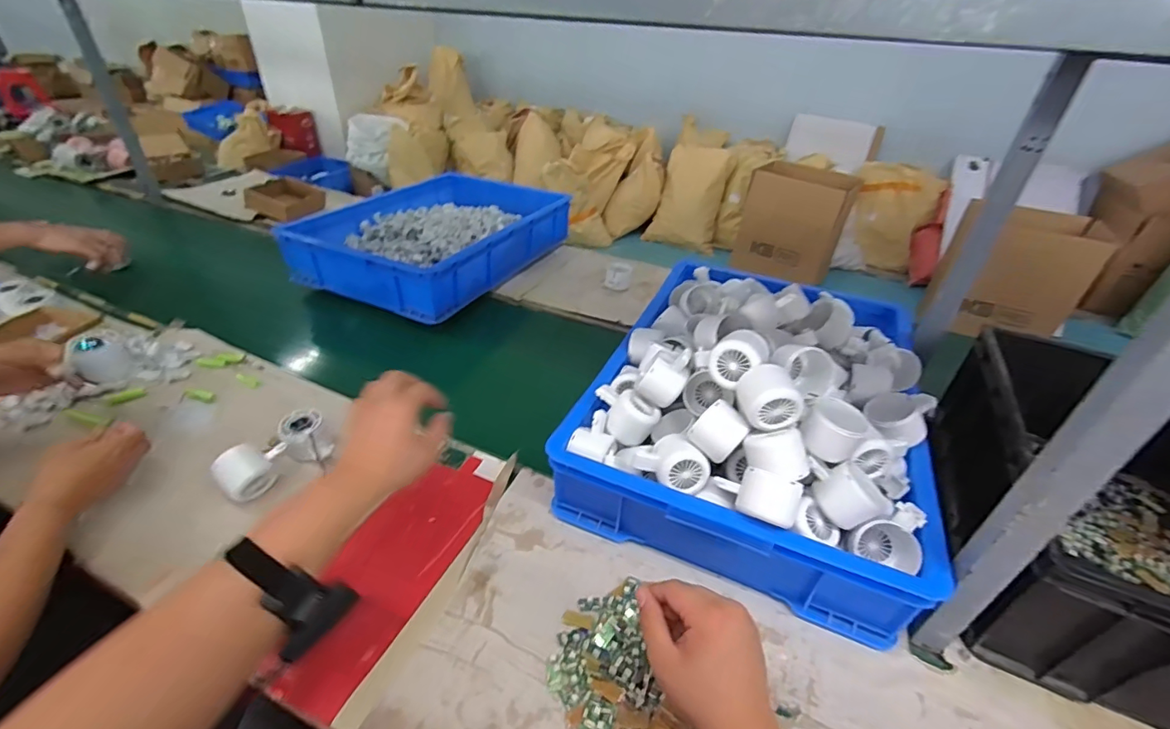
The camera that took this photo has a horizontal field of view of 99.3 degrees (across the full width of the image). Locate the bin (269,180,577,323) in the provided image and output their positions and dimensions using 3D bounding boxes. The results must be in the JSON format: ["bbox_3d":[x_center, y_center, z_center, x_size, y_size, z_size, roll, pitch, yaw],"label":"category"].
[{"bbox_3d":[-0.336,-0.338,1.242,0.432,0.111,0.650,17,38,17],"label":"bin"}]

